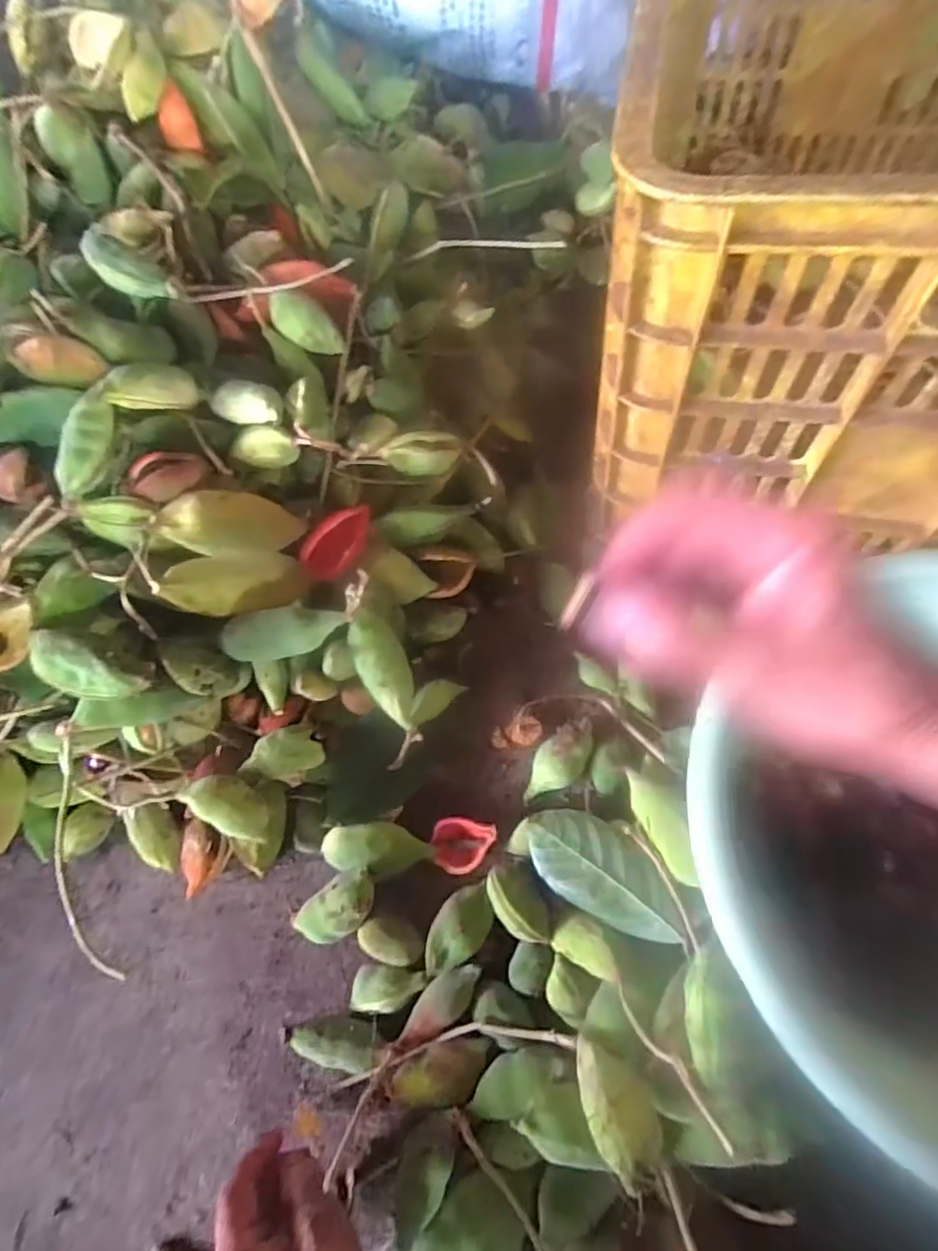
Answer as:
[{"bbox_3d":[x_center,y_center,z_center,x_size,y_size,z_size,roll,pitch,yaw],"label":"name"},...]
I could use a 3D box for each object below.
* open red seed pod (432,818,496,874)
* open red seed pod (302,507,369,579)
[{"bbox_3d":[-0.006,0.175,0.466,0.045,0.017,0.039,11,68,8],"label":"open red seed pod"},{"bbox_3d":[-0.104,-0.069,0.472,0.035,0.017,0.072,36,73,17],"label":"open red seed pod"}]

